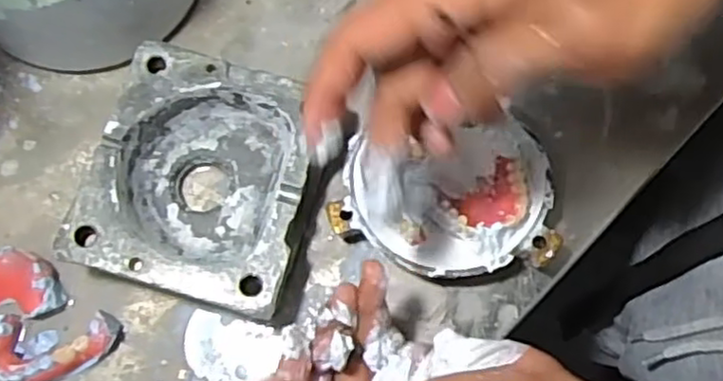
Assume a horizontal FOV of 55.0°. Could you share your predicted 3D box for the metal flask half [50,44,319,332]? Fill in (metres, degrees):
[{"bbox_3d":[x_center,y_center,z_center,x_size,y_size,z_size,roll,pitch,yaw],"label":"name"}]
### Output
[{"bbox_3d":[-0.081,-0.005,0.378,0.115,0.043,0.125,15,73,5],"label":"metal flask half"}]

